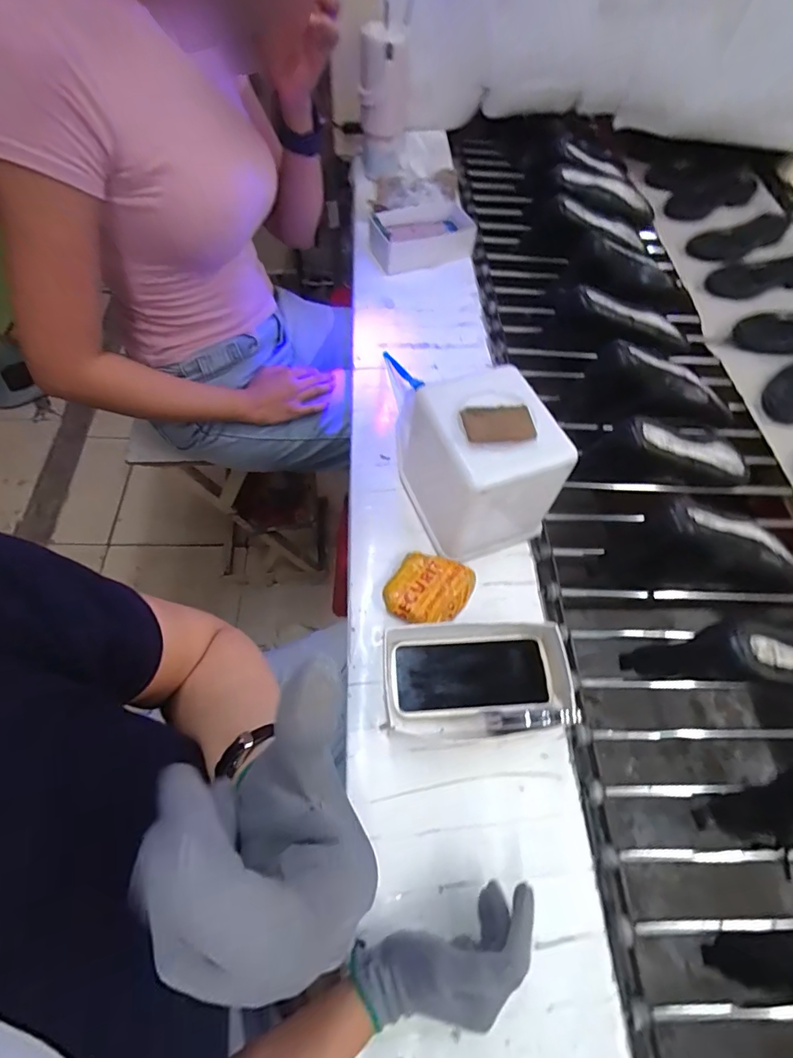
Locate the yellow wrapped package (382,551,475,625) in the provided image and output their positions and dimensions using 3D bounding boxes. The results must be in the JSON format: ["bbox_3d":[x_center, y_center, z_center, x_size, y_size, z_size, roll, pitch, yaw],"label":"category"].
[{"bbox_3d":[0.038,0.072,0.571,0.087,0.024,0.090,28,62,12],"label":"yellow wrapped package"}]

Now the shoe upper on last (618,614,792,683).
[{"bbox_3d":[0.411,0.149,0.545,0.253,0.117,0.078,-4,61,-6],"label":"shoe upper on last"}]

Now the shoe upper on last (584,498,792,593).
[{"bbox_3d":[0.400,0.022,0.619,0.266,0.109,0.085,2,60,-3],"label":"shoe upper on last"}]

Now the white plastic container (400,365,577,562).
[{"bbox_3d":[0.096,-0.072,0.578,0.135,0.181,0.155,-17,63,-14],"label":"white plastic container"}]

